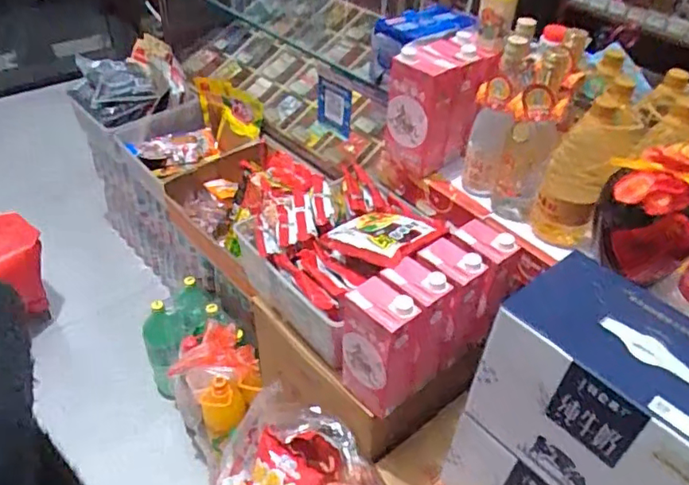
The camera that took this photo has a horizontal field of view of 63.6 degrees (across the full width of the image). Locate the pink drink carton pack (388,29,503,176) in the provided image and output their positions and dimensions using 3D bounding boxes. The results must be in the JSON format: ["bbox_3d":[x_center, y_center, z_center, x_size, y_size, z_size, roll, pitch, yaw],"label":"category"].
[{"bbox_3d":[0.157,-0.234,0.981,0.157,0.213,0.115,-20,46,-30],"label":"pink drink carton pack"}]

